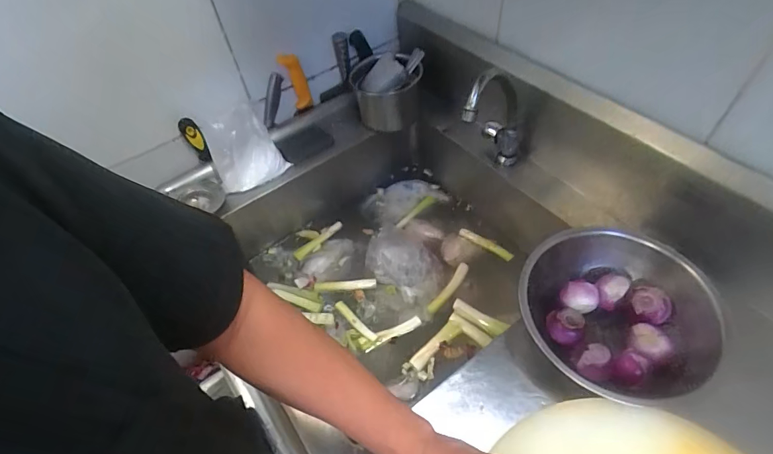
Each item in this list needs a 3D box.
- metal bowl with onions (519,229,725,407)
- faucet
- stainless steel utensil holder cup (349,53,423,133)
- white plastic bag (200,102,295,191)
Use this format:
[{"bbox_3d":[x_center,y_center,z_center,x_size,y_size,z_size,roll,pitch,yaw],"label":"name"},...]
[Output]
[{"bbox_3d":[0.316,0.122,0.573,0.224,0.092,0.218,-3,52,4],"label":"metal bowl with onions"},{"bbox_3d":[0.181,-0.186,0.709,0.073,0.276,0.091,31,95,26],"label":"faucet"},{"bbox_3d":[0.001,-0.283,0.871,0.136,0.118,0.120,2,52,8],"label":"stainless steel utensil holder cup"},{"bbox_3d":[-0.276,-0.153,0.788,0.123,0.130,0.092,-31,55,-17],"label":"white plastic bag"}]

